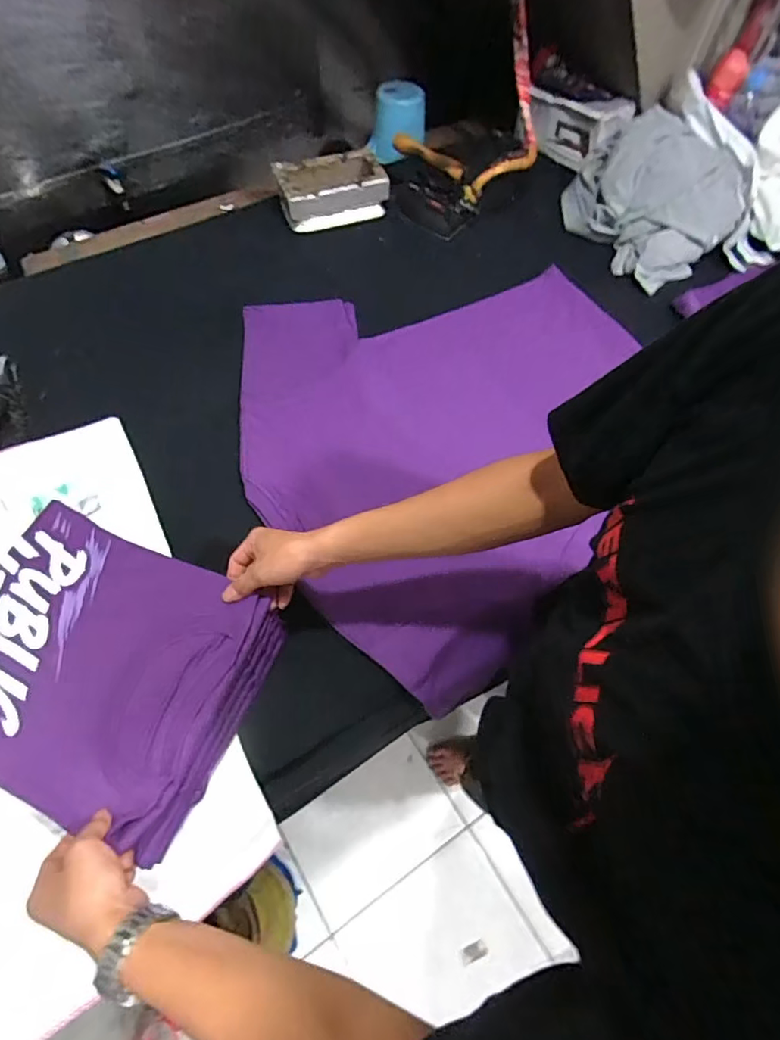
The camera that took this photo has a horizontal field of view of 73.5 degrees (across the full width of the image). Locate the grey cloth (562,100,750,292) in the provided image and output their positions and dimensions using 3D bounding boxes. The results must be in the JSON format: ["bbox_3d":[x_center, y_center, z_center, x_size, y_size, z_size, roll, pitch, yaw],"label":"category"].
[{"bbox_3d":[0.547,-0.683,1.084,0.297,0.157,0.328,-33,68,-17],"label":"grey cloth"}]

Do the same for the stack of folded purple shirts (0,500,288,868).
[{"bbox_3d":[-0.322,0.163,0.590,0.319,0.081,0.277,22,64,10],"label":"stack of folded purple shirts"}]

